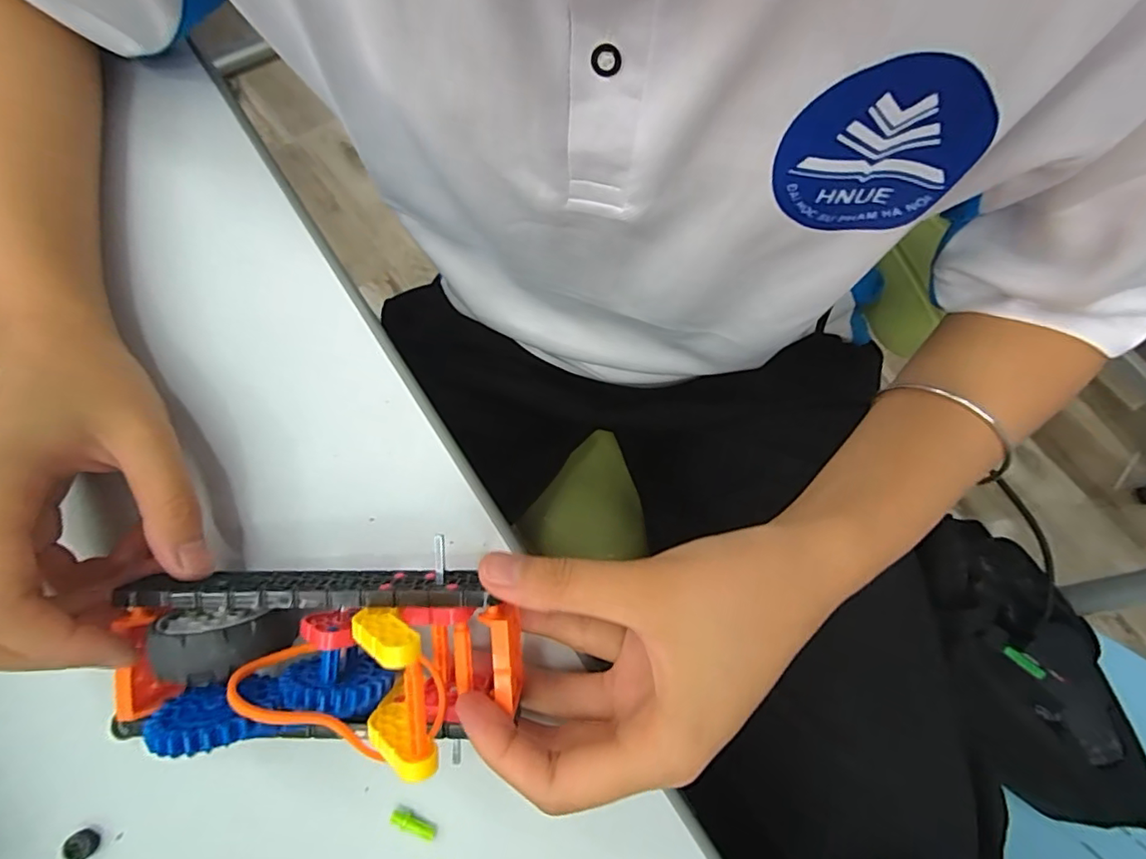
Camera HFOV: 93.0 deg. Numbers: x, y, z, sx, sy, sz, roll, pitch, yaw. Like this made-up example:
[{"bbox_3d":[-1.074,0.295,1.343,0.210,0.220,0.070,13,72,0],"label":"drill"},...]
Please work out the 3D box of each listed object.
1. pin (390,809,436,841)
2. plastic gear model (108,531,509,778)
[{"bbox_3d":[-0.065,0.160,0.221,0.019,0.005,0.006,24,74,5],"label":"pin"},{"bbox_3d":[-0.098,0.082,0.194,0.150,0.048,0.062,-1,74,5],"label":"plastic gear model"}]

